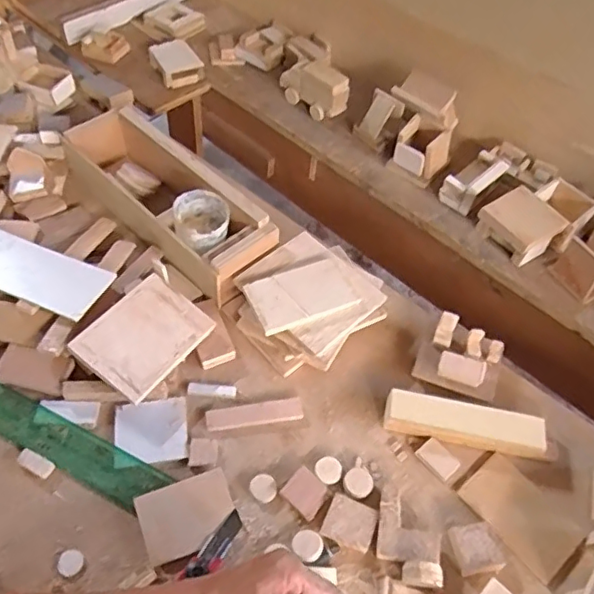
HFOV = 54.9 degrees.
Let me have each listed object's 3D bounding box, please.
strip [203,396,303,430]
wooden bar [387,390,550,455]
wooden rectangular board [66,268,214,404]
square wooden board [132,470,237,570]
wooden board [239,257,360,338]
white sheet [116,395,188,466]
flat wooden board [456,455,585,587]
[{"bbox_3d":[-0.047,0.128,0.631,0.104,0.006,0.025,-6,55,-7],"label":"strip"},{"bbox_3d":[0.179,0.137,0.623,0.167,0.032,0.041,9,55,3],"label":"wooden bar"},{"bbox_3d":[-0.171,0.043,0.642,0.098,0.011,0.128,38,58,10],"label":"wooden rectangular board"},{"bbox_3d":[-0.106,0.213,0.558,0.087,0.015,0.065,-18,58,-15],"label":"square wooden board"},{"bbox_3d":[0.006,-0.005,0.655,0.118,0.014,0.068,-19,57,-17],"label":"wooden board"},{"bbox_3d":[-0.155,0.142,0.606,0.073,0.004,0.066,-7,55,-8],"label":"white sheet"},{"bbox_3d":[0.230,0.222,0.586,0.074,0.006,0.113,-31,62,-23],"label":"flat wooden board"}]

